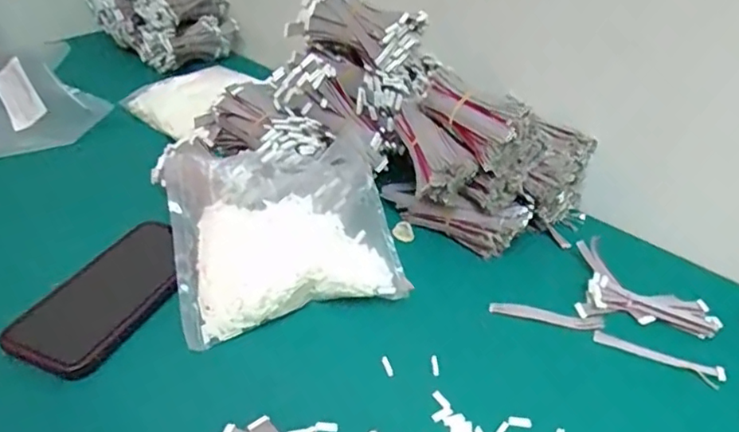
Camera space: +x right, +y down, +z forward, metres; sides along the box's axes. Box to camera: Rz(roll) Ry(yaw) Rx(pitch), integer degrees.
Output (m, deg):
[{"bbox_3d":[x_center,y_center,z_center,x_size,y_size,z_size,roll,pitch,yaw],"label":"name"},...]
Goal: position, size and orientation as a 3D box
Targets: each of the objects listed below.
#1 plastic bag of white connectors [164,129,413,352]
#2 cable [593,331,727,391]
[{"bbox_3d":[-0.073,0.004,0.477,0.168,0.050,0.173,-10,59,-13],"label":"plastic bag of white connectors"},{"bbox_3d":[0.210,0.102,0.430,0.088,0.004,0.018,19,39,22],"label":"cable"}]

